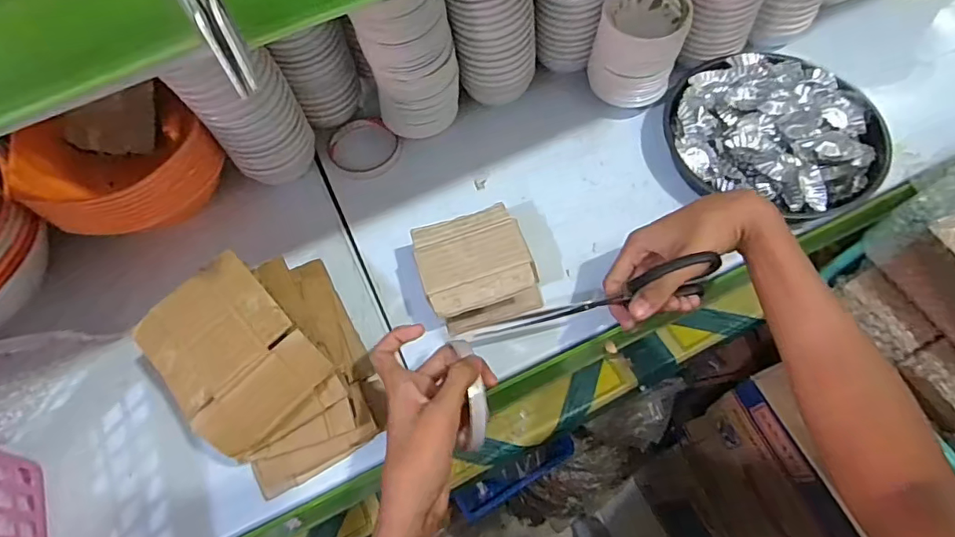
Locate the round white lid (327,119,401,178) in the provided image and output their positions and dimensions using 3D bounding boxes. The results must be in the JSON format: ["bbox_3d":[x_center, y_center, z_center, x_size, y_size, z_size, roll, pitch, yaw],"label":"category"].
[{"bbox_3d":[-0.131,-0.139,0.600,0.071,0.018,0.075,-40,67,-16],"label":"round white lid"}]

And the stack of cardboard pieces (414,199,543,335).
[{"bbox_3d":[-0.001,-0.001,0.495,0.100,0.058,0.092,-16,63,-4],"label":"stack of cardboard pieces"}]

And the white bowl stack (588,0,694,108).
[{"bbox_3d":[0.174,-0.239,0.573,0.087,0.102,0.086,15,65,11],"label":"white bowl stack"}]

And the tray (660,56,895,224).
[{"bbox_3d":[0.309,-0.148,0.550,0.212,0.043,0.190,22,66,15],"label":"tray"}]

